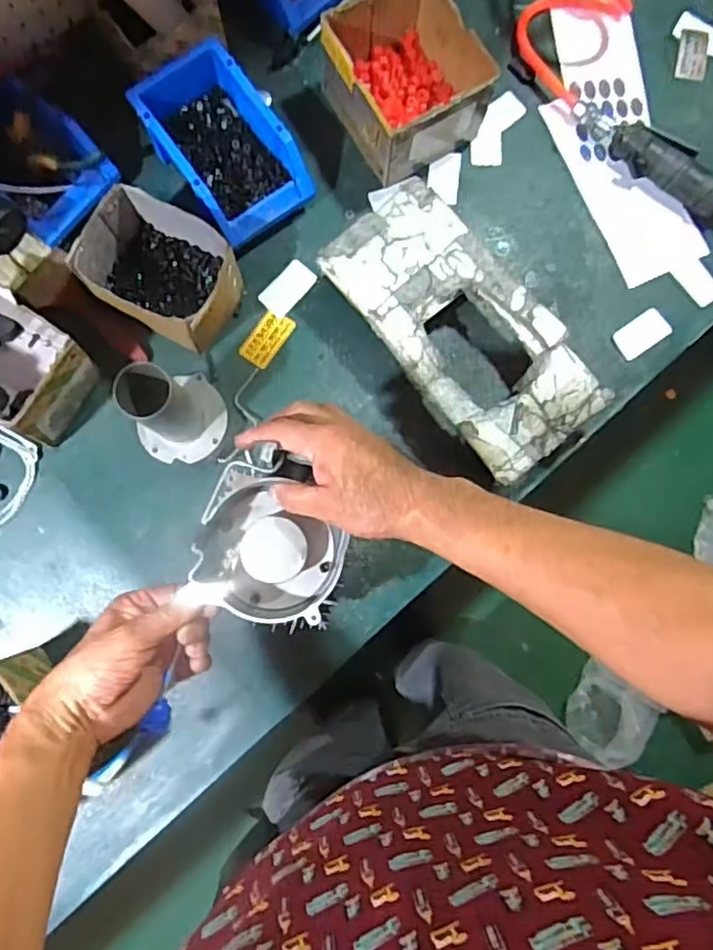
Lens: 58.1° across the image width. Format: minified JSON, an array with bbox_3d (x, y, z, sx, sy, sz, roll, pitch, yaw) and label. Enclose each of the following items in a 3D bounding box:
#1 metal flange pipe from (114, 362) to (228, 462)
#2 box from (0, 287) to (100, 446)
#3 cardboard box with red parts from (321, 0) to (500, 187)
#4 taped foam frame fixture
[{"bbox_3d":[-0.183,-0.062,0.635,0.095,0.127,0.089,0,83,-2],"label":"metal flange pipe"},{"bbox_3d":[-0.358,-0.116,0.656,0.149,0.092,0.113,30,83,2],"label":"box"},{"bbox_3d":[0.051,-0.427,0.700,0.133,0.104,0.154,-33,86,-5],"label":"cardboard box with red parts"},{"bbox_3d":[0.111,-0.155,0.689,0.152,0.061,0.318,-37,86,-6],"label":"taped foam frame fixture"}]

